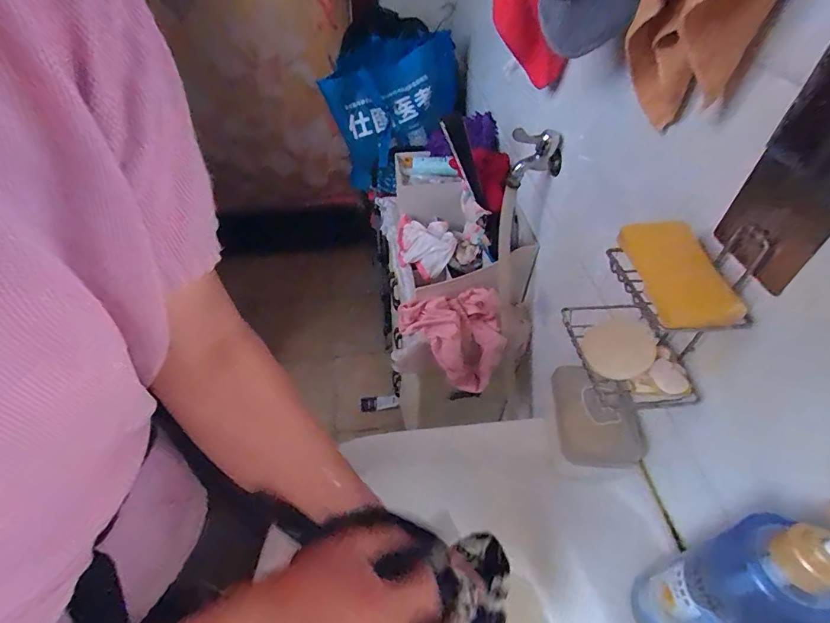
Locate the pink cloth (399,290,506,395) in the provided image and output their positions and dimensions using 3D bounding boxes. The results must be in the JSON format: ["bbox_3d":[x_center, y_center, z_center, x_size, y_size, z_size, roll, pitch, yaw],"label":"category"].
[{"bbox_3d":[0.075,0.059,0.809,0.184,0.188,0.045,-14,10,0],"label":"pink cloth"}]

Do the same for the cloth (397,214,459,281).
[{"bbox_3d":[0.022,-0.134,0.877,0.113,0.059,0.135,-1,47,-2],"label":"cloth"}]

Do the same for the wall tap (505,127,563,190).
[{"bbox_3d":[0.181,-0.229,0.655,0.078,0.086,0.055,14,48,11],"label":"wall tap"}]

